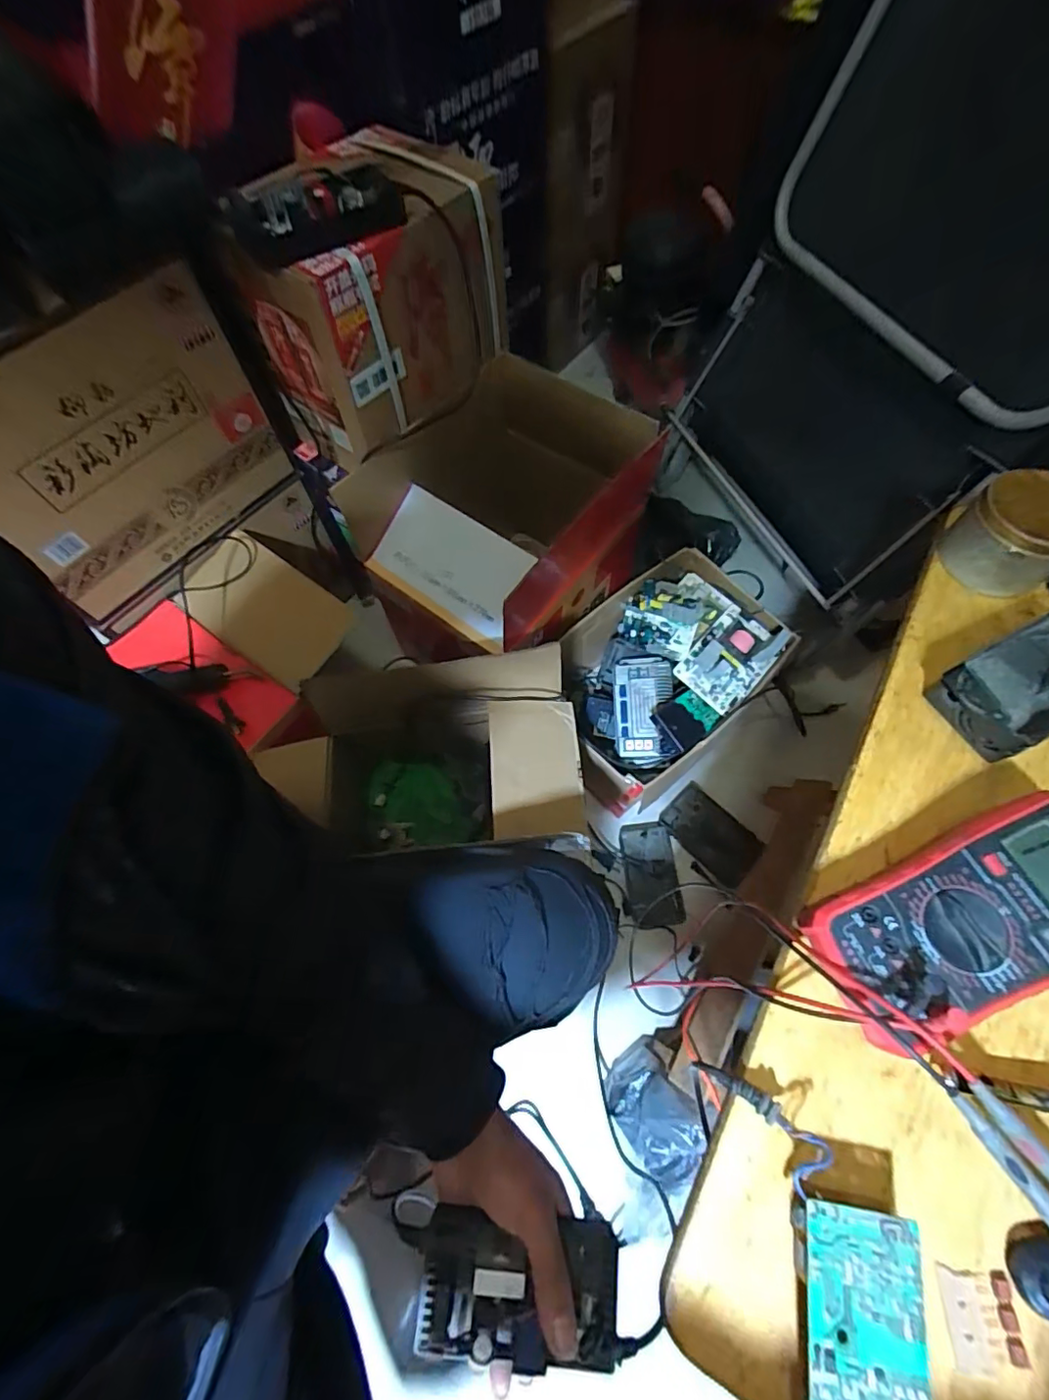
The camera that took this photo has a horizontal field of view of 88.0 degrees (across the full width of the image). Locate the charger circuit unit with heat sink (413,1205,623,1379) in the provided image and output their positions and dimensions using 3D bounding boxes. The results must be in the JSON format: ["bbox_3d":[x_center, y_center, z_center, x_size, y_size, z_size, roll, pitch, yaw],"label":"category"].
[{"bbox_3d":[-0.003,0.395,0.360,0.130,0.033,0.070,6,64,-2],"label":"charger circuit unit with heat sink"}]

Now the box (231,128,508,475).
[{"bbox_3d":[-0.183,-0.531,0.759,0.213,0.288,0.311,37,71,18],"label":"box"}]

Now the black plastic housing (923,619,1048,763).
[{"bbox_3d":[0.381,-0.015,0.405,0.134,0.044,0.072,-25,66,-10],"label":"black plastic housing"}]

